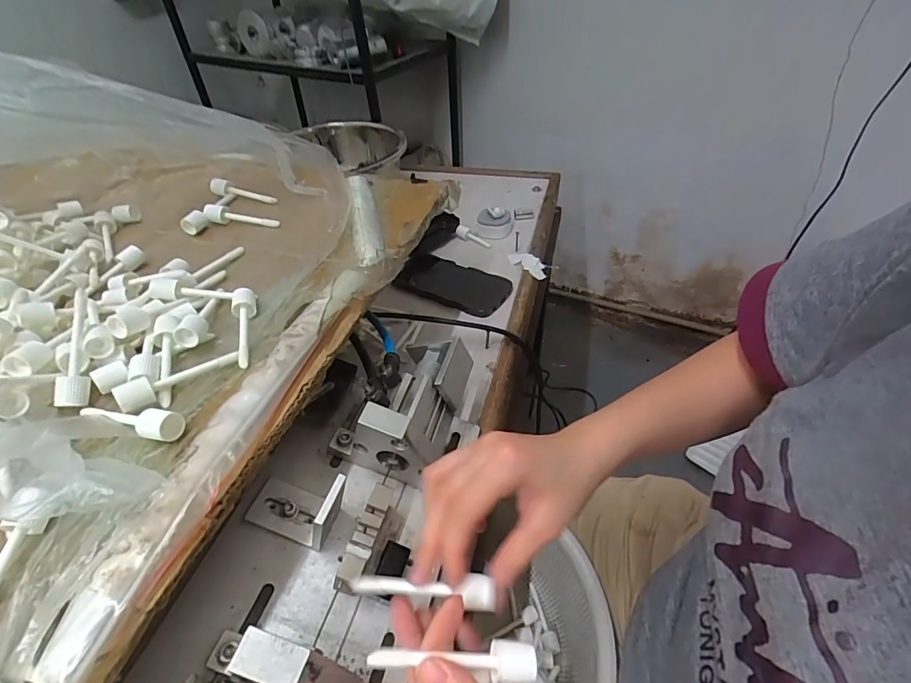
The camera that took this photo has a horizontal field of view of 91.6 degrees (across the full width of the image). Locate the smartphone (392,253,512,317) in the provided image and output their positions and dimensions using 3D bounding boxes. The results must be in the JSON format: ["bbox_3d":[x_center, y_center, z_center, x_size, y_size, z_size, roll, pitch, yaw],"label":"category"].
[{"bbox_3d":[-0.005,-0.083,0.628,0.165,0.013,0.084,19,48,22],"label":"smartphone"}]

